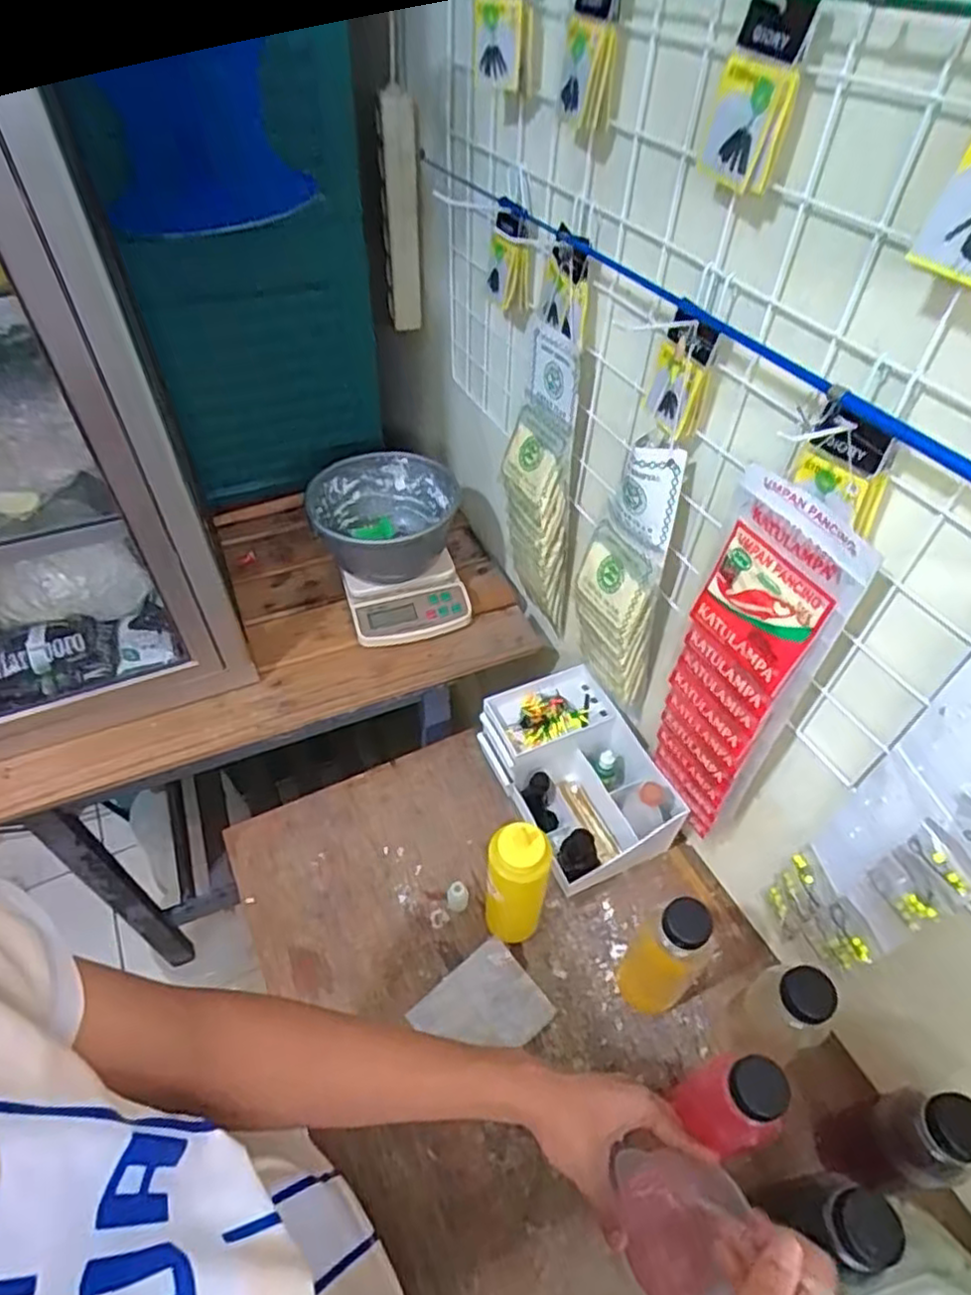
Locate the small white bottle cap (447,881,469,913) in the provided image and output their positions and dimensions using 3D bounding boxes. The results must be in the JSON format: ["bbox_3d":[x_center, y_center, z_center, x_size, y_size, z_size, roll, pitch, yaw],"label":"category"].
[{"bbox_3d":[-0.030,0.275,0.740,0.023,0.041,0.022,1,48,-1],"label":"small white bottle cap"}]

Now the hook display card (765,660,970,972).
[{"bbox_3d":[0.297,0.138,0.478,0.026,0.359,0.101,-16,51,-15],"label":"hook display card"}]

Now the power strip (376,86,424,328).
[{"bbox_3d":[-0.094,-0.475,0.774,0.043,0.296,0.041,-4,72,-6],"label":"power strip"}]

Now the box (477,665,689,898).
[{"bbox_3d":[0.110,0.150,0.806,0.157,0.120,0.227,-20,52,-19],"label":"box"}]

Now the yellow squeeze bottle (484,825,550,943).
[{"bbox_3d":[0.030,0.241,0.674,0.057,0.187,0.044,4,48,1],"label":"yellow squeeze bottle"}]

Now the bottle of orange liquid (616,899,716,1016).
[{"bbox_3d":[0.166,0.295,0.630,0.055,0.184,0.056,1,48,-1],"label":"bottle of orange liquid"}]

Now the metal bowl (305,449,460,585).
[{"bbox_3d":[-0.136,-0.173,0.905,0.176,0.101,0.176,1,48,-1],"label":"metal bowl"}]

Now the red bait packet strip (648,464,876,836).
[{"bbox_3d":[0.207,0.034,0.581,0.023,0.371,0.105,-23,53,-21],"label":"red bait packet strip"}]

